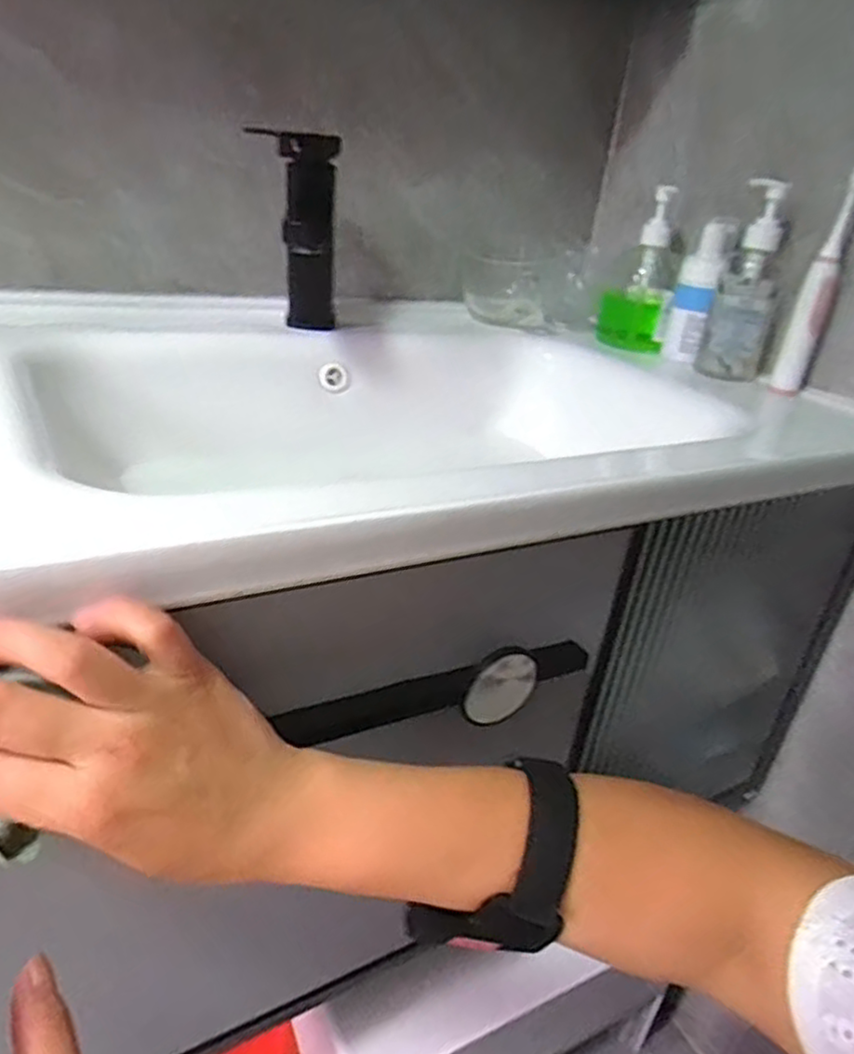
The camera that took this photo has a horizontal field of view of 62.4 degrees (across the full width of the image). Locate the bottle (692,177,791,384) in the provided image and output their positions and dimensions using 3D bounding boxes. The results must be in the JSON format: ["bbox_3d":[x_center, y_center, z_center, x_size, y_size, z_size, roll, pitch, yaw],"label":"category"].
[{"bbox_3d":[0.311,-0.232,0.678,0.064,0.173,0.050,18,29,19],"label":"bottle"}]

